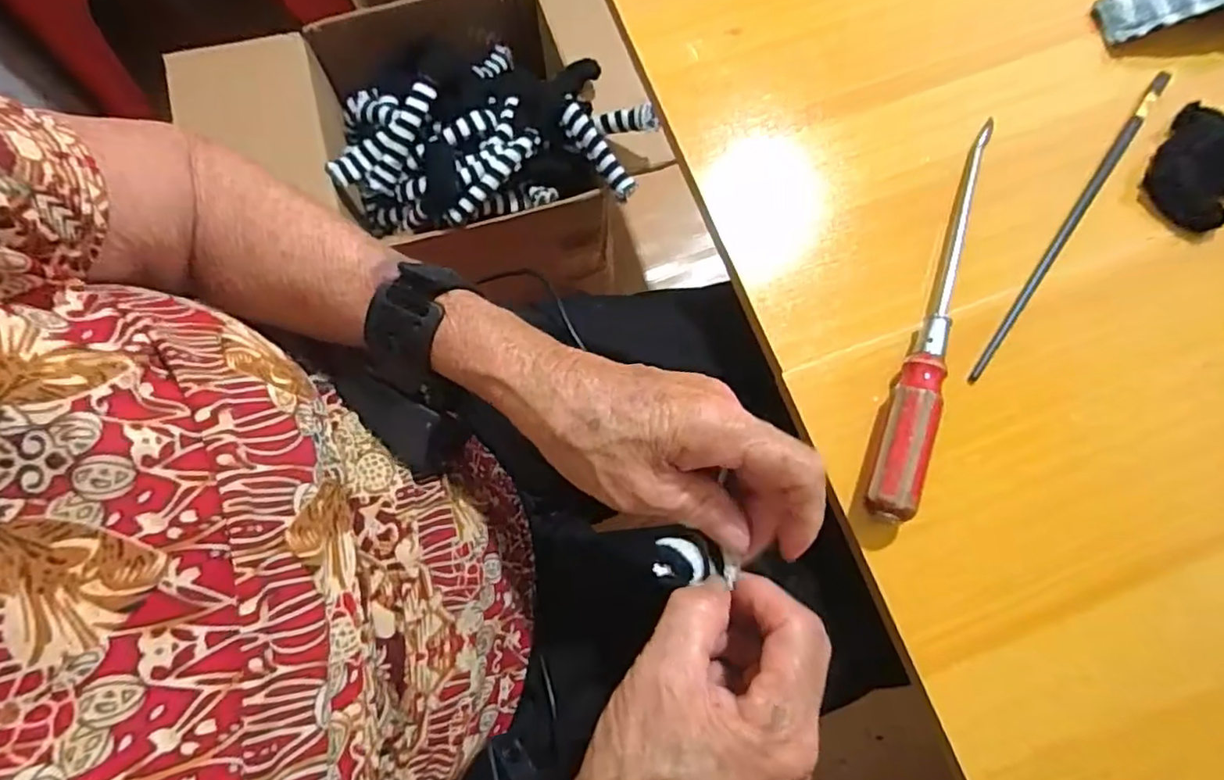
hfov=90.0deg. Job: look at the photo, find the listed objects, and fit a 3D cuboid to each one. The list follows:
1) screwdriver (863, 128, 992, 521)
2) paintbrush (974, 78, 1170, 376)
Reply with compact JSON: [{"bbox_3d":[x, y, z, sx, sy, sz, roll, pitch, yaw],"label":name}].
[{"bbox_3d":[0.173,-0.050,0.322,0.022,0.029,0.245,20,77,4],"label":"screwdriver"},{"bbox_3d":[0.261,-0.097,0.345,0.007,0.006,0.239,36,79,8],"label":"paintbrush"}]

